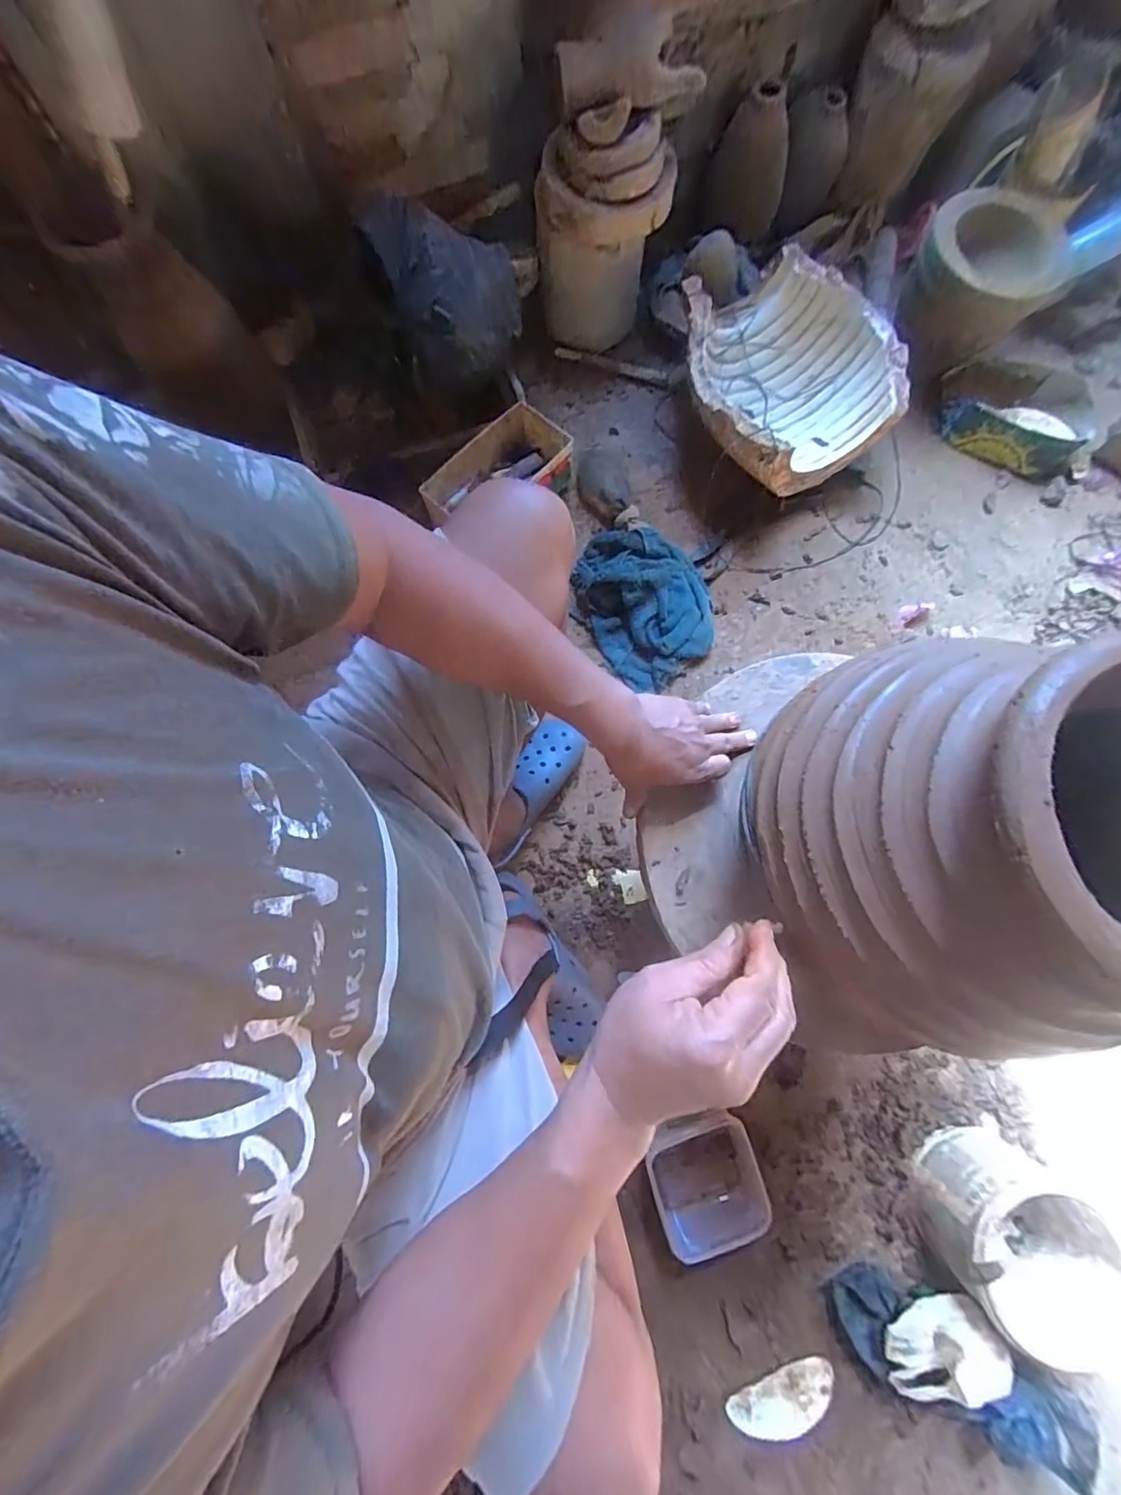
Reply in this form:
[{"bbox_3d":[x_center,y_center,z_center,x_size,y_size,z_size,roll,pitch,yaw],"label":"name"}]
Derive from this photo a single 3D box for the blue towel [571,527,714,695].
[{"bbox_3d":[0.137,-0.247,0.840,0.198,0.072,0.257,-33,80,-7],"label":"blue towel"}]

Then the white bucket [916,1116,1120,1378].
[{"bbox_3d":[0.559,0.603,0.648,0.175,0.127,0.190,-33,80,-7],"label":"white bucket"}]

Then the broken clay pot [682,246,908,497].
[{"bbox_3d":[0.358,-0.605,0.881,0.316,0.153,0.330,-21,79,-5],"label":"broken clay pot"}]

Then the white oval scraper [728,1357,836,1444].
[{"bbox_3d":[0.281,0.824,0.659,0.139,0.012,0.060,-17,78,-4],"label":"white oval scraper"}]

